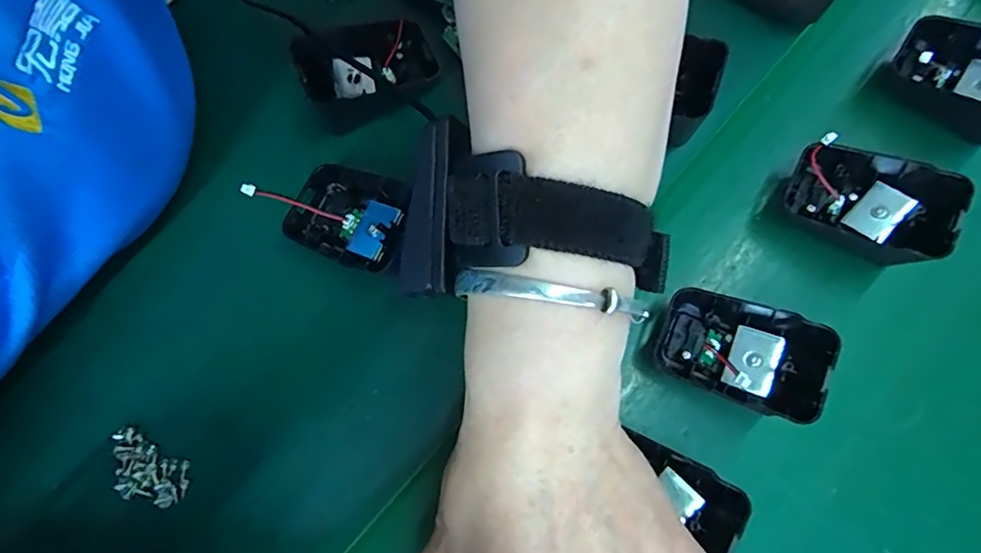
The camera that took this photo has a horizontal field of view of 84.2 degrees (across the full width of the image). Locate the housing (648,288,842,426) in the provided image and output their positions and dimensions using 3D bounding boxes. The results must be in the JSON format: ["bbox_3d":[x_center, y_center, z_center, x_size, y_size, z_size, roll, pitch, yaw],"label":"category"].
[{"bbox_3d":[0.116,0.034,0.250,0.070,0.027,0.047,19,83,30],"label":"housing"}]

